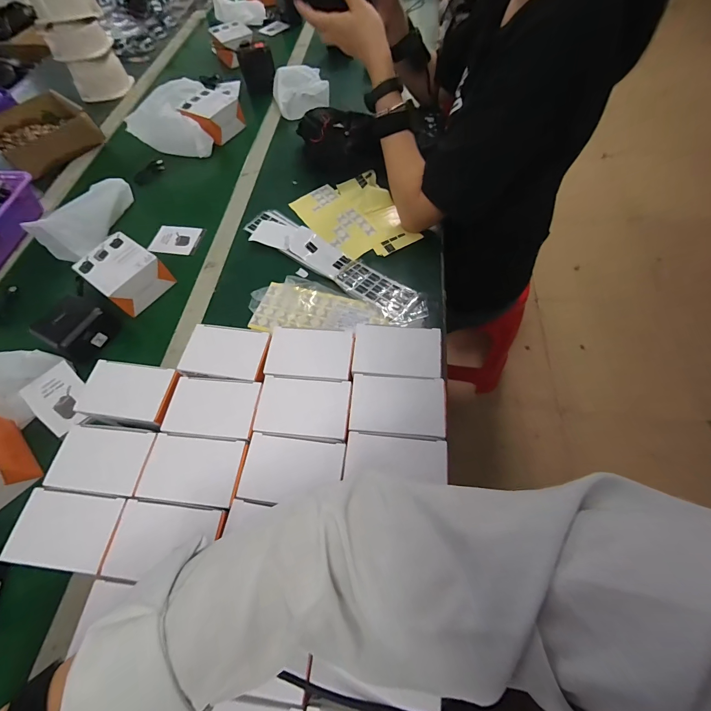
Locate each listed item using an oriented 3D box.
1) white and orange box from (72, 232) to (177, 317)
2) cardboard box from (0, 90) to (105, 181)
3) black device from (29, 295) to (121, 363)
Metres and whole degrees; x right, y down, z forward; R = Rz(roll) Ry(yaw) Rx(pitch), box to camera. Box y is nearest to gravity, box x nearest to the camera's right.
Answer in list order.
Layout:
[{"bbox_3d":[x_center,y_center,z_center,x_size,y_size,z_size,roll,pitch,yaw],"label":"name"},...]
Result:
[{"bbox_3d":[-0.400,-0.145,0.566,0.109,0.054,0.098,32,69,18],"label":"white and orange box"},{"bbox_3d":[-0.765,-0.543,0.781,0.236,0.075,0.210,39,71,21],"label":"cardboard box"},{"bbox_3d":[-0.455,-0.044,0.532,0.089,0.047,0.087,24,66,15],"label":"black device"}]

